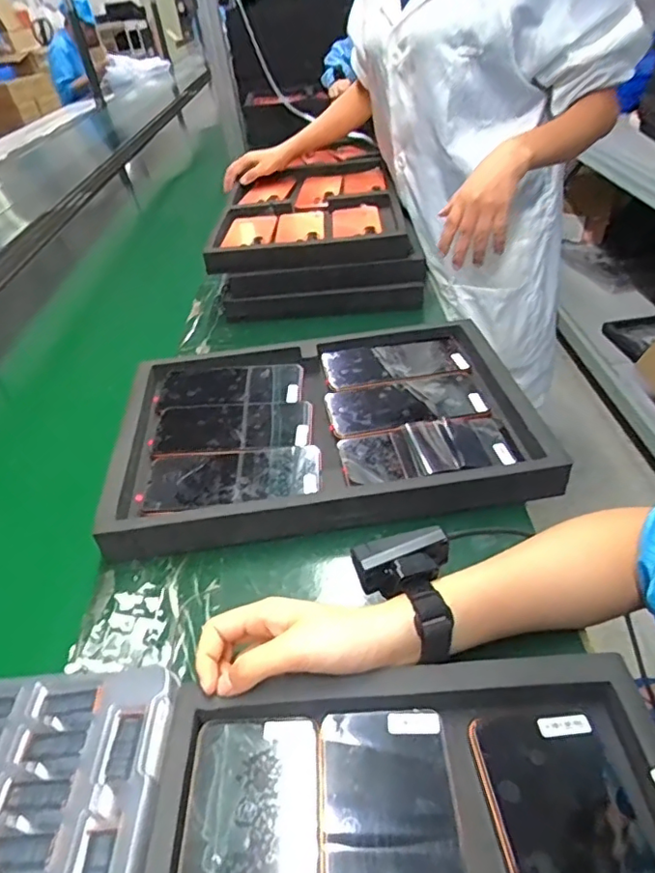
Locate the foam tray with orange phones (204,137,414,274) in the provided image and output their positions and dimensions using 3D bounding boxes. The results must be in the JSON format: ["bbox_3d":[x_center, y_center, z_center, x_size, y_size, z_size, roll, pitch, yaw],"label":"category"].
[{"bbox_3d":[-0.034,-0.398,1.010,0.311,0.066,0.458,-8,38,1],"label":"foam tray with orange phones"}]

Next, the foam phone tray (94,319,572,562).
[{"bbox_3d":[-0.009,-0.019,0.626,0.431,0.044,0.300,-10,38,-2],"label":"foam phone tray"}]

